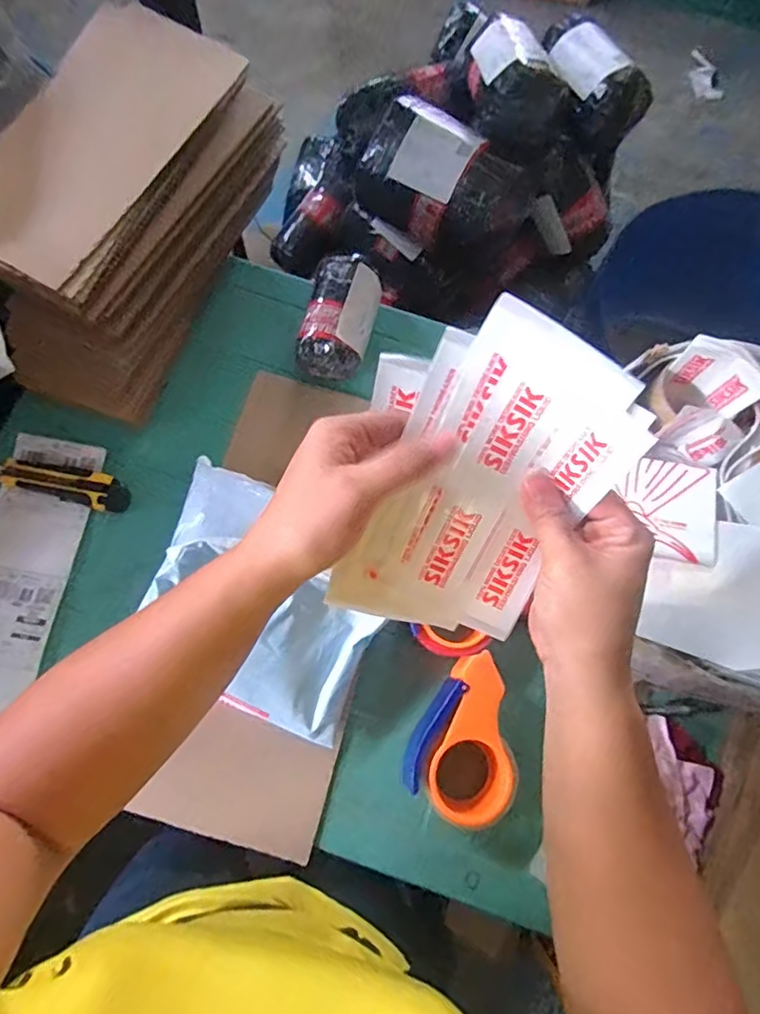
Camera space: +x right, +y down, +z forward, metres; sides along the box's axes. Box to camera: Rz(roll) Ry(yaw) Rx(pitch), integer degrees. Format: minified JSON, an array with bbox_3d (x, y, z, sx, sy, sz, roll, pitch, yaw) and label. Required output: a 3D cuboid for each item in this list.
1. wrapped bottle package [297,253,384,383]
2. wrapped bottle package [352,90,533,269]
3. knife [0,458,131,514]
[{"bbox_3d":[-0.046,-0.220,0.655,0.075,0.070,0.130,13,74,2],"label":"wrapped bottle package"},{"bbox_3d":[0.087,-0.457,0.791,0.227,0.115,0.137,44,78,10],"label":"wrapped bottle package"},{"bbox_3d":[-0.351,-0.028,0.619,0.142,0.012,0.039,15,74,2],"label":"knife"}]

